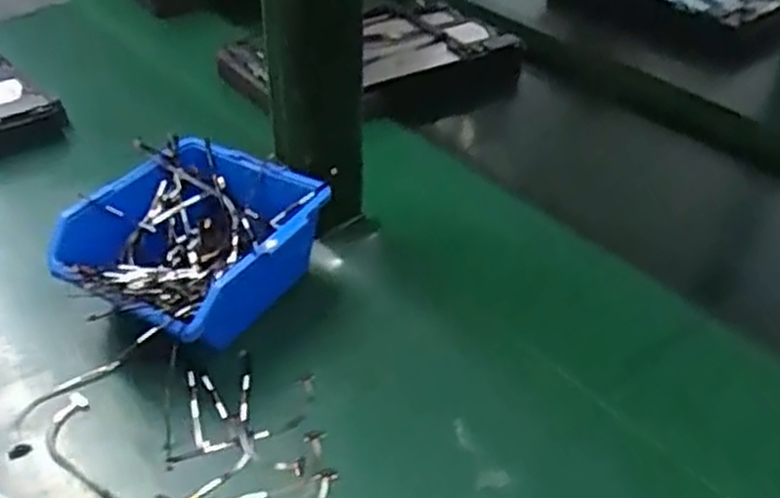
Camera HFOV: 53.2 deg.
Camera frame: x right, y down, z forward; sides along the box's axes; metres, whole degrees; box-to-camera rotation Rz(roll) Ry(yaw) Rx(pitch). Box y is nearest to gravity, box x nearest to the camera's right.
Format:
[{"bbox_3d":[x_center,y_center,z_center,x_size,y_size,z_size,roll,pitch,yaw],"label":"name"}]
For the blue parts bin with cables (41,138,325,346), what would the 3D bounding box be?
[{"bbox_3d":[-0.109,0.003,0.449,0.122,0.064,0.129,19,41,23],"label":"blue parts bin with cables"}]

